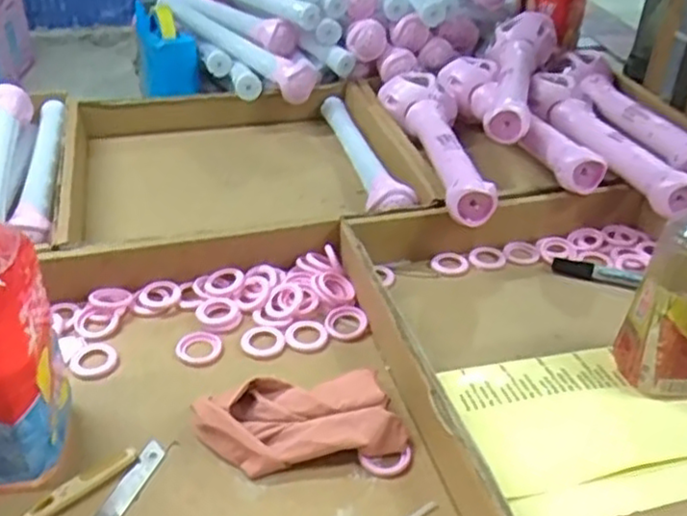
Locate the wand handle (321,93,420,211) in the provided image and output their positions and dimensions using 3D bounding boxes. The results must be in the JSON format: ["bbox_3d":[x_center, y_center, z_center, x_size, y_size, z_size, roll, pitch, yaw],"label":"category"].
[{"bbox_3d":[0.020,-0.127,0.854,0.048,0.046,0.309,-6,37,-12],"label":"wand handle"}]

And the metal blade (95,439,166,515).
[{"bbox_3d":[-0.150,0.161,0.481,0.017,0.004,0.097,19,38,9],"label":"metal blade"}]

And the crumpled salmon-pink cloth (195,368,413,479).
[{"bbox_3d":[-0.034,0.121,0.525,0.143,0.028,0.069,-6,36,-11],"label":"crumpled salmon-pink cloth"}]

